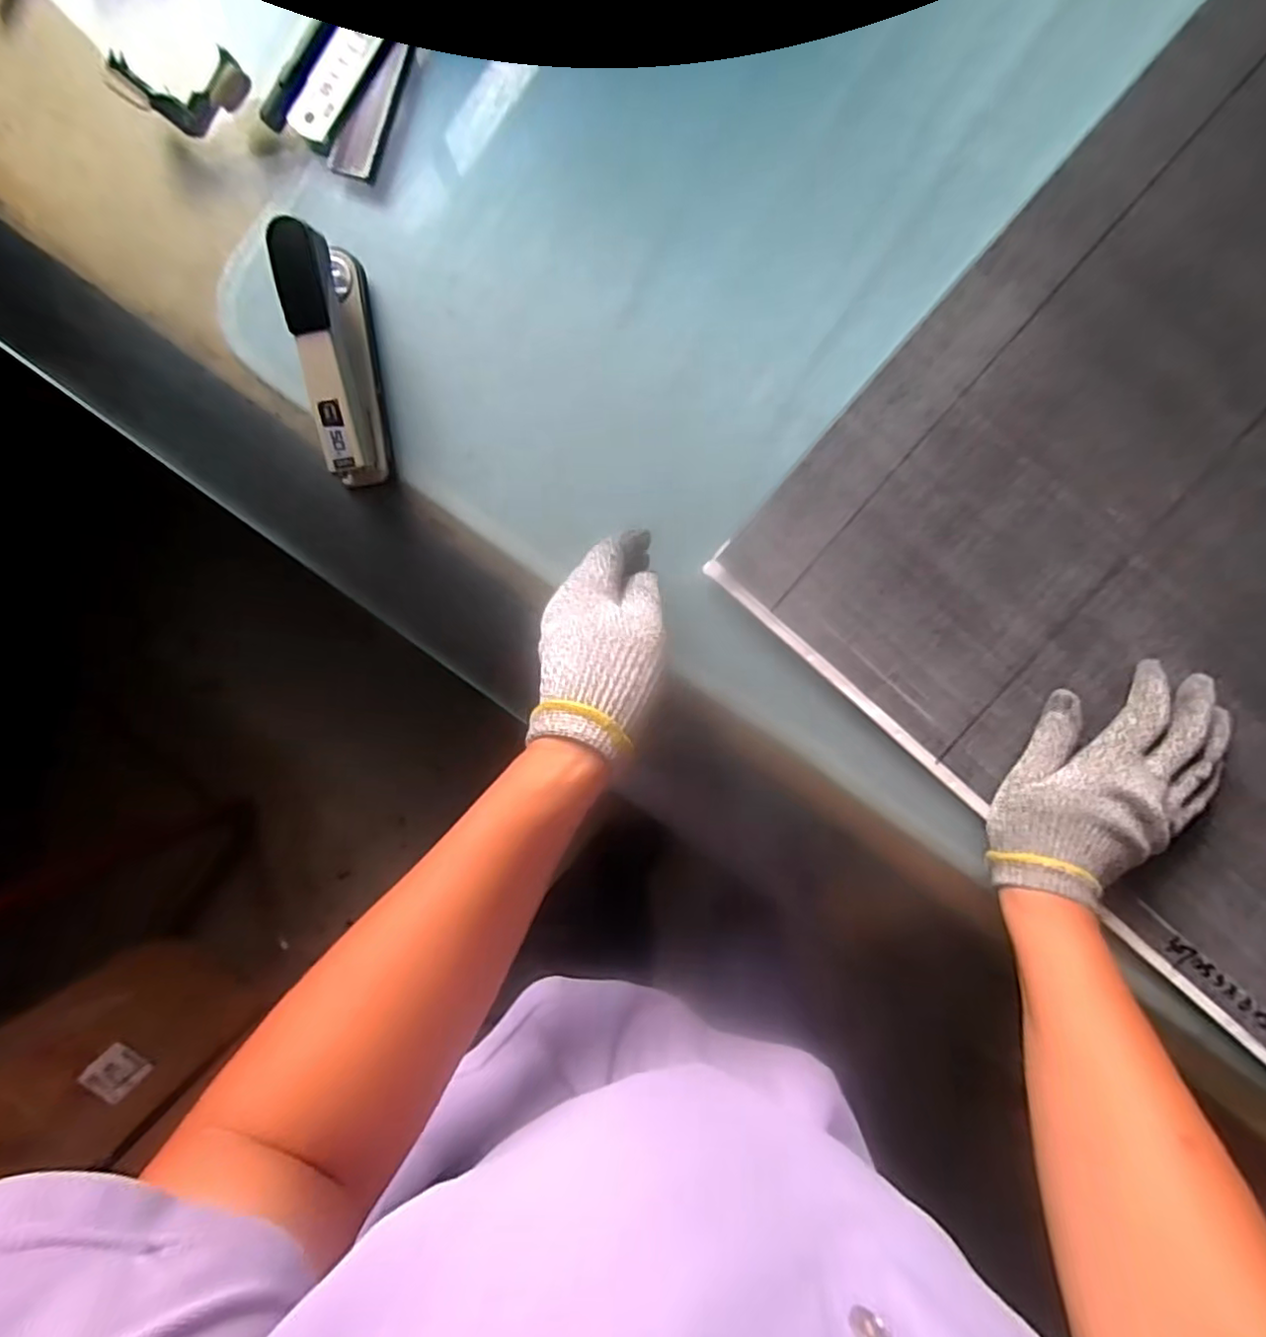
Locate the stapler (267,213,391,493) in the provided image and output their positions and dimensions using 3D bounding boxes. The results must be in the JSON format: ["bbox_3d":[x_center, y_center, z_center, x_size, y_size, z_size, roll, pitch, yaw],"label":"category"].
[{"bbox_3d":[-0.189,-0.199,0.402,0.032,0.064,0.151,-10,91,4],"label":"stapler"}]

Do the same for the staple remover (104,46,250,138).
[{"bbox_3d":[-0.297,-0.382,0.423,0.083,0.036,0.034,1,92,4],"label":"staple remover"}]

